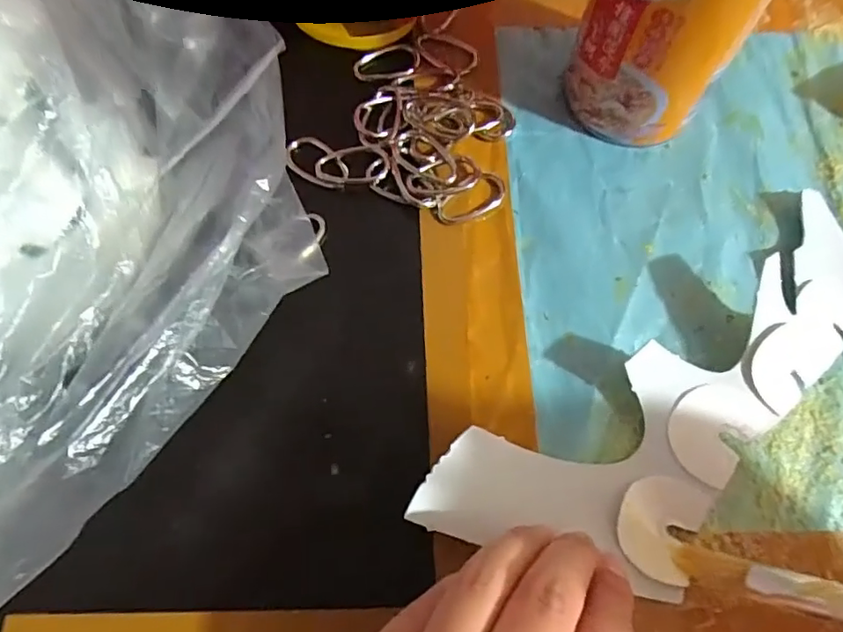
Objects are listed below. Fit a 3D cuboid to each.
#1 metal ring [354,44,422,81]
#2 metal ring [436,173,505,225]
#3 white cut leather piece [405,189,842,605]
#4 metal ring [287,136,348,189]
[{"bbox_3d":[-0.017,-0.128,0.287,0.033,0.004,0.019,-4,84,-8],"label":"metal ring"},{"bbox_3d":[0.023,-0.053,0.259,0.034,0.005,0.017,-26,72,-9],"label":"metal ring"},{"bbox_3d":[0.105,0.036,0.215,0.213,0.020,0.078,-31,73,-10],"label":"white cut leather piece"},{"bbox_3d":[-0.047,-0.071,0.263,0.033,0.004,0.021,40,75,13],"label":"metal ring"}]

